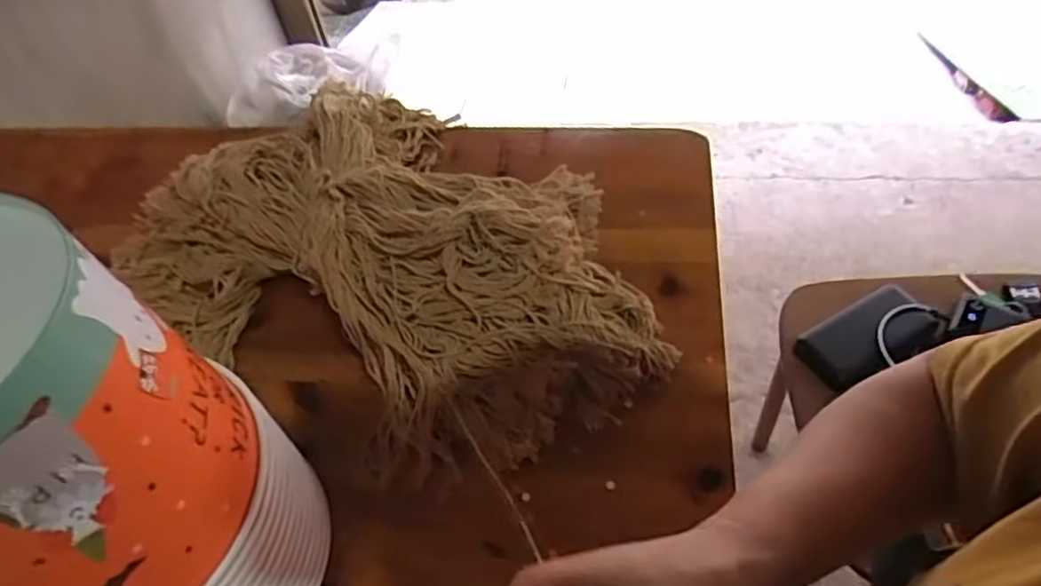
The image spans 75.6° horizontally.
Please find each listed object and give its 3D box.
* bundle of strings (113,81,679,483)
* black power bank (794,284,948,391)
[{"bbox_3d":[-0.091,-0.042,0.494,0.405,0.079,0.280,29,59,26],"label":"bundle of strings"},{"bbox_3d":[0.400,0.047,0.770,0.162,0.017,0.075,-27,78,-7],"label":"black power bank"}]

